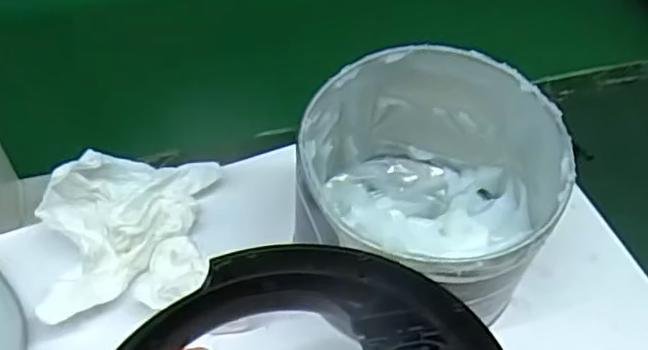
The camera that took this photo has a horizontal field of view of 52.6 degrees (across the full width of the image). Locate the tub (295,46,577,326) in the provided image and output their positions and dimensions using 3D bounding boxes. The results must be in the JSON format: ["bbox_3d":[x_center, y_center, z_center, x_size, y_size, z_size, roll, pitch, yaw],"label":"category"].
[{"bbox_3d":[0.056,0.014,0.341,0.134,0.103,0.127,2,52,-2],"label":"tub"}]

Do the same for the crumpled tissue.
[{"bbox_3d":[-0.109,0.029,0.358,0.086,0.032,0.102,3,52,-1],"label":"crumpled tissue"}]

